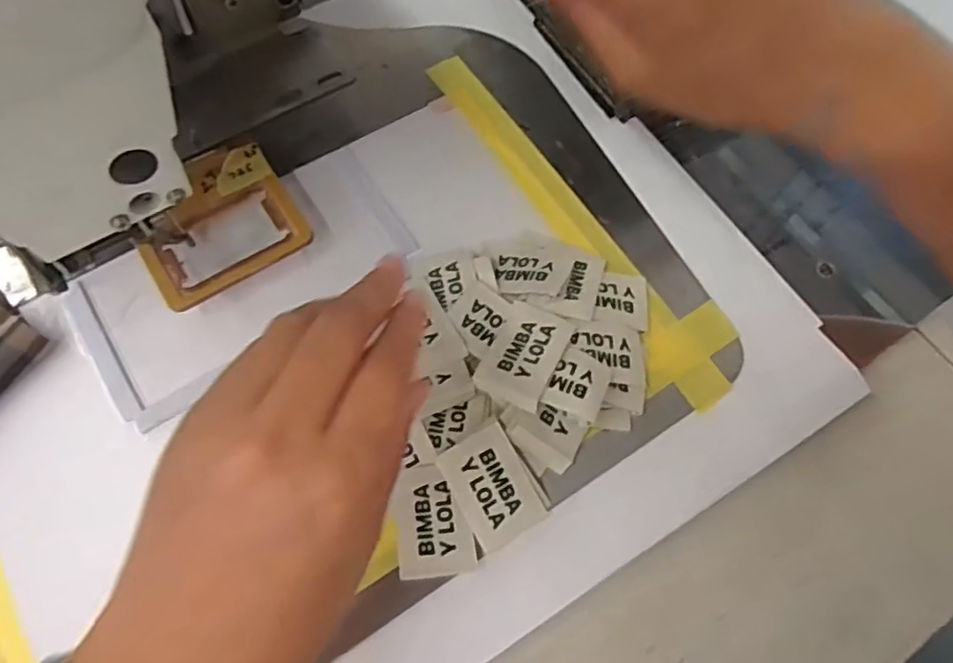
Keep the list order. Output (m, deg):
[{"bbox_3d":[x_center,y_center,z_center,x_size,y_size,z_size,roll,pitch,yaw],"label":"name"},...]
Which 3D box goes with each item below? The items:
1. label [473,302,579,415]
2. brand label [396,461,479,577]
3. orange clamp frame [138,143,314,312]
[{"bbox_3d":[0.023,0.011,0.314,0.034,0.006,0.051,18,61,20],"label":"label"},{"bbox_3d":[-0.020,0.085,0.292,0.034,0.004,0.048,-6,64,-11],"label":"brand label"},{"bbox_3d":[-0.138,-0.058,0.340,0.081,0.010,0.073,-32,75,-14],"label":"orange clamp frame"}]

